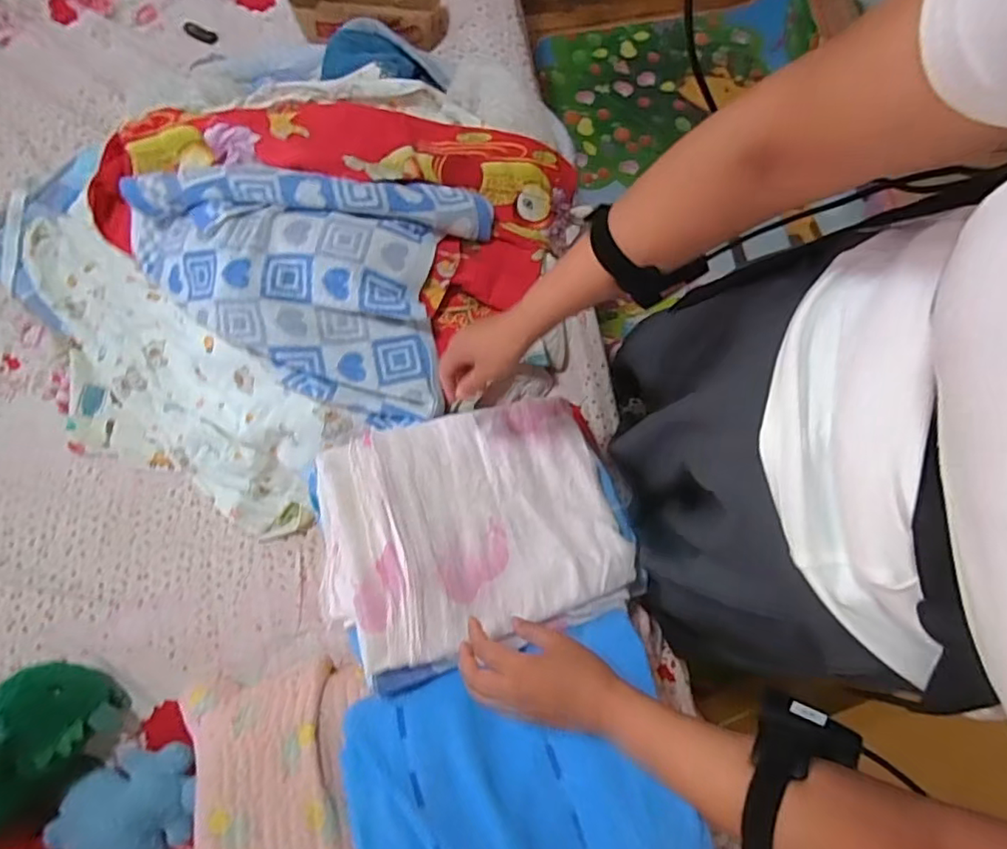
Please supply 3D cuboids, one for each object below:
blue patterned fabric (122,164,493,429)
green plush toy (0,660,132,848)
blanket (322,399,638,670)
[{"bbox_3d":[-0.290,-0.182,0.786,0.464,0.090,0.354,-1,78,-2],"label":"blue patterned fabric"},{"bbox_3d":[-0.657,0.444,0.754,0.262,0.165,0.192,-28,80,-7],"label":"green plush toy"},{"bbox_3d":[-0.038,0.110,0.690,0.343,0.088,0.270,-19,79,-5],"label":"blanket"}]

